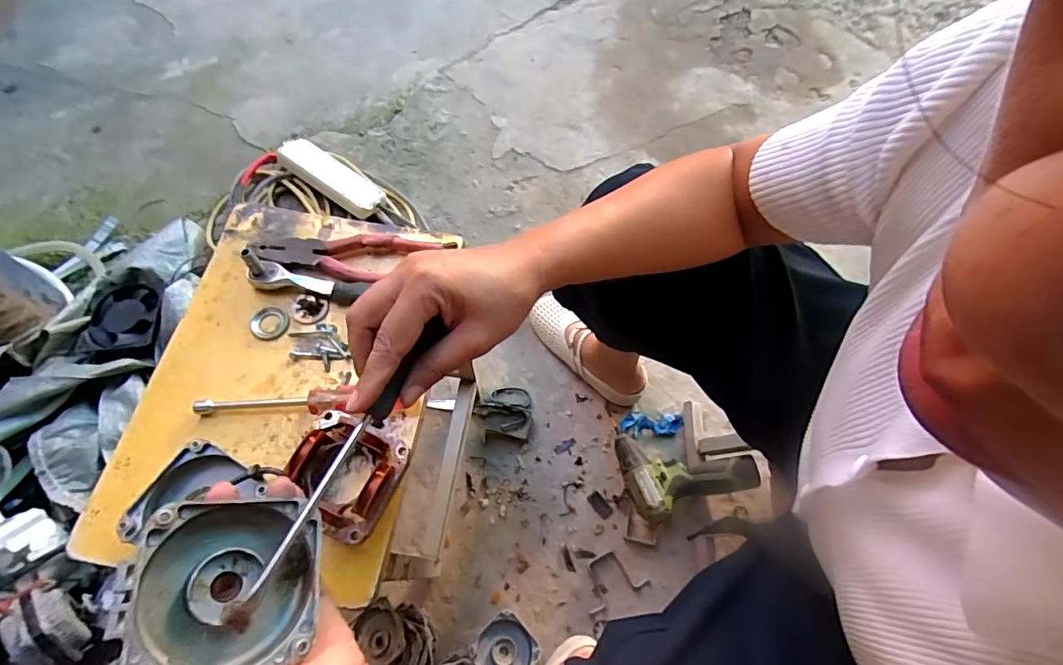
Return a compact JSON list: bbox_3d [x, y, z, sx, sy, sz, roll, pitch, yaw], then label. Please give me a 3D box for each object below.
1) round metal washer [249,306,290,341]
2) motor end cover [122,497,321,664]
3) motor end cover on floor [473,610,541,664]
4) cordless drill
[{"bbox_3d":[-0.240,-0.009,0.463,0.035,0.006,0.033,1,65,-3],"label":"round metal washer"},{"bbox_3d":[-0.155,0.130,0.263,0.081,0.029,0.077,9,60,-36],"label":"motor end cover"},{"bbox_3d":[-0.036,0.461,0.735,0.080,0.034,0.081,-40,73,-17],"label":"motor end cover on floor"},{"bbox_3d":[0.243,0.227,0.806,0.212,0.057,0.135,-3,64,13],"label":"cordless drill"}]

